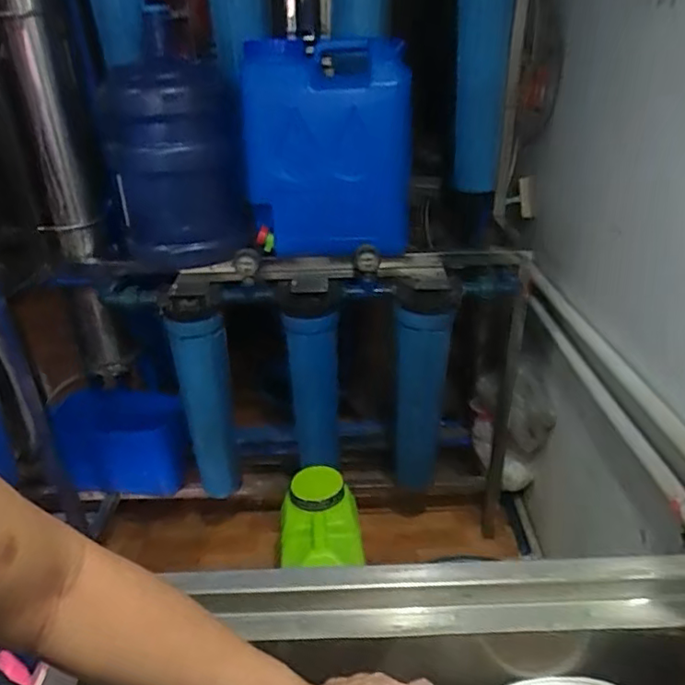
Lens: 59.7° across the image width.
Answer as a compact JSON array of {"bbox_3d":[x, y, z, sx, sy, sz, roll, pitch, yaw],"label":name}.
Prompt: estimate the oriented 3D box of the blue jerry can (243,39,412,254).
[{"bbox_3d":[-0.027,-0.385,1.199,0.315,0.376,0.178,-1,28,3],"label":"blue jerry can"}]

